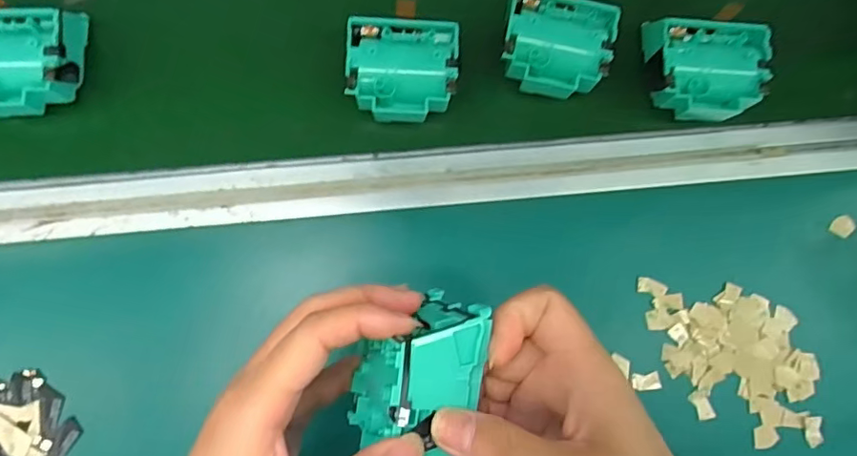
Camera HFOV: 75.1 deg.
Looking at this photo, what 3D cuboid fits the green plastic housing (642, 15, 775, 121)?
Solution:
[{"bbox_3d":[0.189,-0.110,0.390,0.078,0.038,0.070,4,86,1],"label":"green plastic housing"}]

